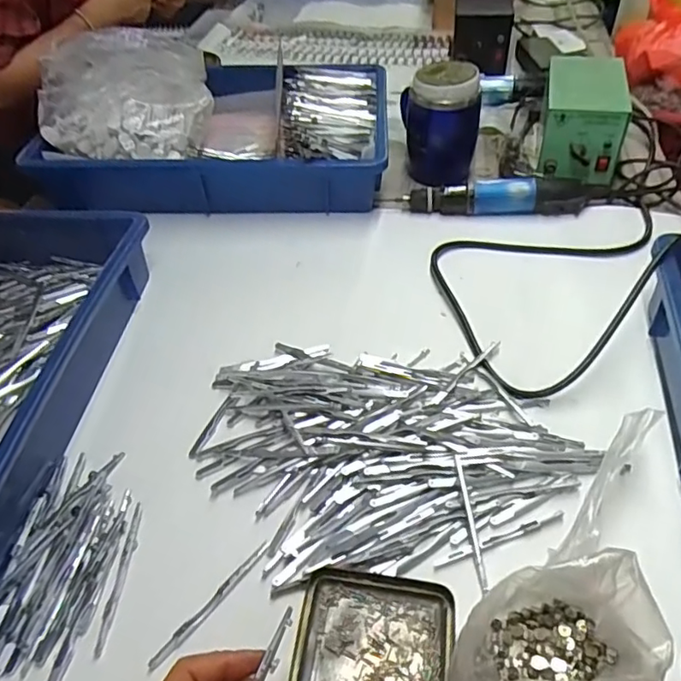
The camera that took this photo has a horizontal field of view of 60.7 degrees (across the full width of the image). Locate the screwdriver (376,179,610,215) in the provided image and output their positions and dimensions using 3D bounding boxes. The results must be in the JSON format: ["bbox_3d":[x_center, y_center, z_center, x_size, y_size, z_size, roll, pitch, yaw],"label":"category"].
[{"bbox_3d":[0.179,-0.172,0.679,0.251,0.032,0.036,4,46,8],"label":"screwdriver"}]

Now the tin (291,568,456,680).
[{"bbox_3d":[0.021,0.193,0.362,0.094,0.009,0.096,5,47,8],"label":"tin"}]

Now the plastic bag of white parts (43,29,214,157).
[{"bbox_3d":[-0.267,-0.309,0.712,0.186,0.117,0.167,0,46,4],"label":"plastic bag of white parts"}]

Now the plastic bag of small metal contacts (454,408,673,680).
[{"bbox_3d":[0.165,0.154,0.354,0.233,0.062,0.099,-36,54,-28],"label":"plastic bag of small metal contacts"}]

